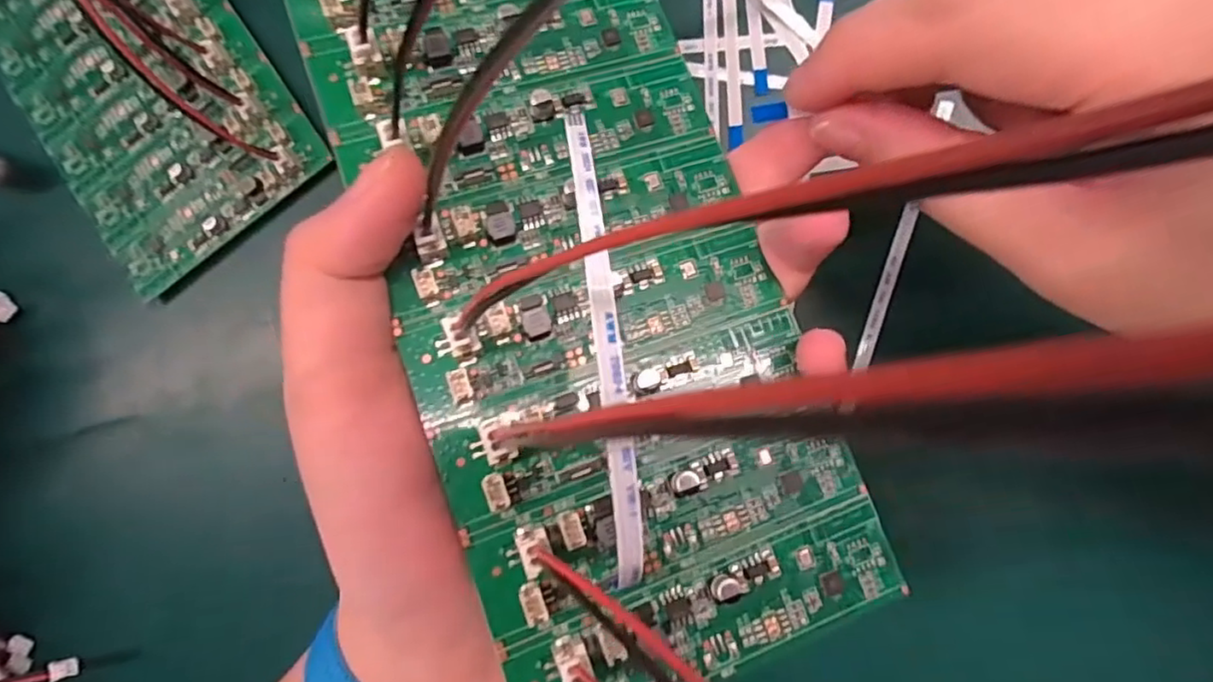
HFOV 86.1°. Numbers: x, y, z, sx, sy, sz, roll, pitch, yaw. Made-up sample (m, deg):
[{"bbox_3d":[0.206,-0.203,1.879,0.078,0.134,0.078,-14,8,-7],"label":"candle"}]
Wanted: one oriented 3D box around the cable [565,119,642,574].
[{"bbox_3d":[-0.001,-0.006,0.109,0.006,0.012,0.088,-10,69,7],"label":"cable"}]

